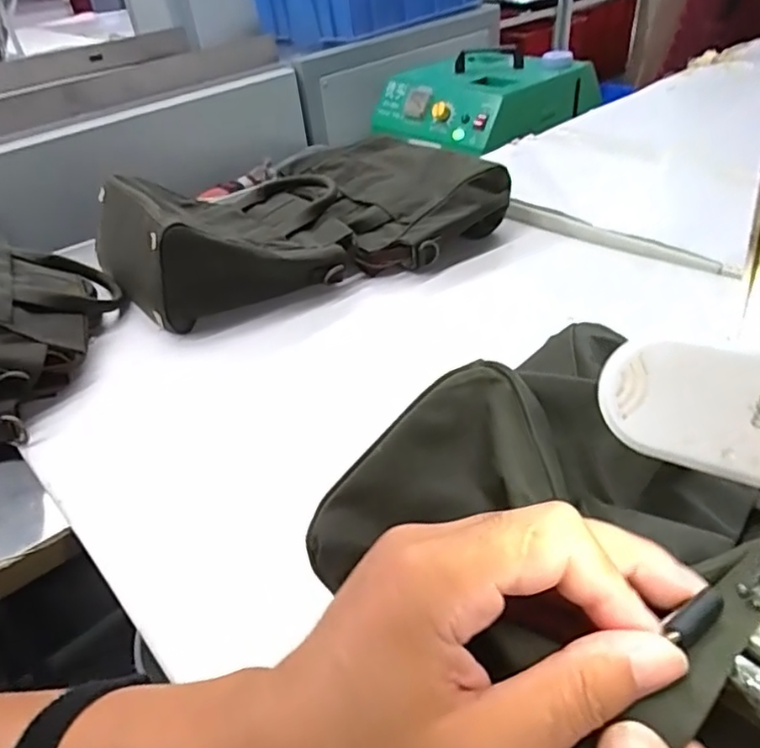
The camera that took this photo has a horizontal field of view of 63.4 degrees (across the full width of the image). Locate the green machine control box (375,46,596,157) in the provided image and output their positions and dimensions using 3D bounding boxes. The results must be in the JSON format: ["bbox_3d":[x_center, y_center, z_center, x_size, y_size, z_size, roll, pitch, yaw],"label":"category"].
[{"bbox_3d":[0.219,-0.569,1.258,0.411,0.104,0.312,-29,43,-27],"label":"green machine control box"}]

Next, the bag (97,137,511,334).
[{"bbox_3d":[-0.094,-0.195,0.707,0.422,0.097,0.280,-22,40,-19],"label":"bag"}]

